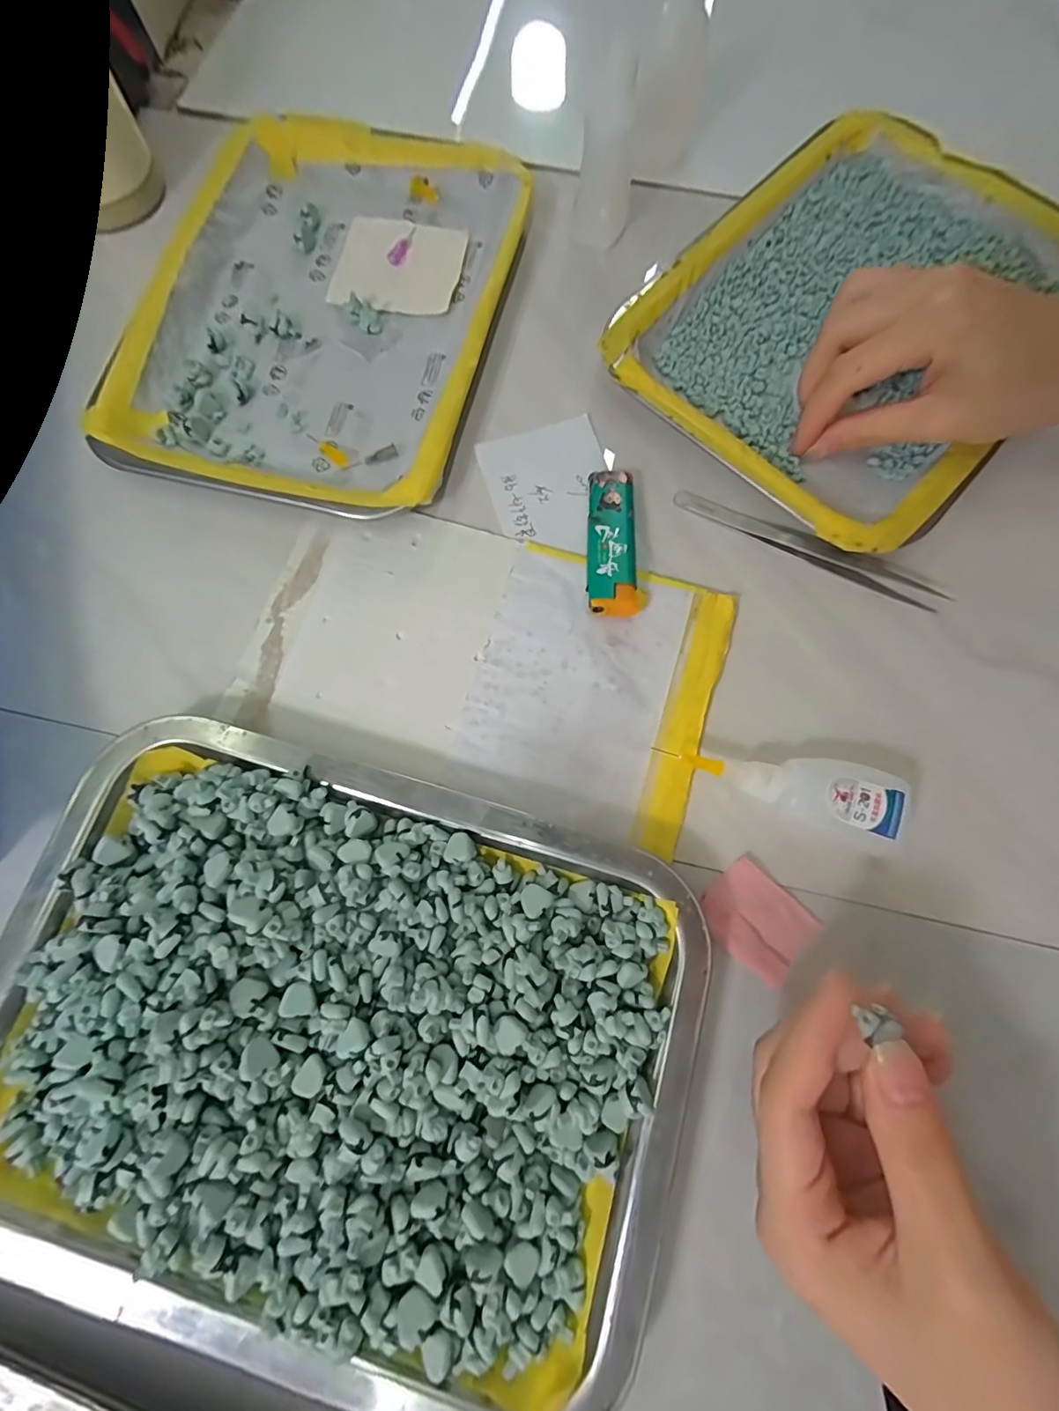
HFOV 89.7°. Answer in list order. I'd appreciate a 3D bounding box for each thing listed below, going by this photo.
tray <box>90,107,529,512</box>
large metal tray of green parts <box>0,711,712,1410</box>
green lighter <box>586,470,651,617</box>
[{"bbox_3d":[-0.109,-0.223,0.298,0.183,0.020,0.251,13,74,4],"label":"tray"},{"bbox_3d":[-0.075,0.123,0.194,0.256,0.033,0.187,17,74,5],"label":"large metal tray of green parts"},{"bbox_3d":[0.042,-0.079,0.259,0.028,0.014,0.079,3,74,1],"label":"green lighter"}]

